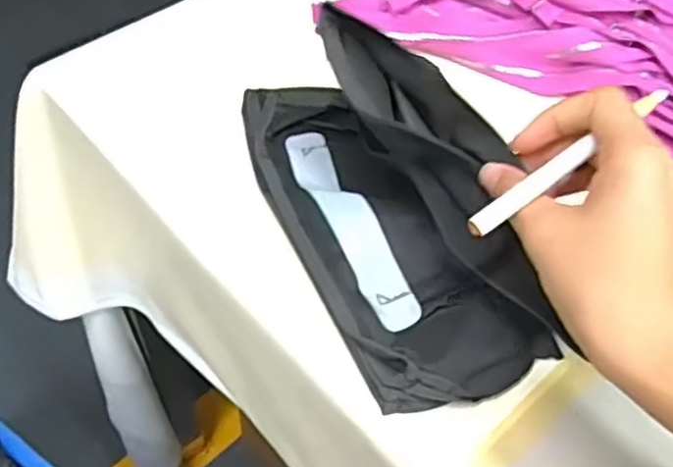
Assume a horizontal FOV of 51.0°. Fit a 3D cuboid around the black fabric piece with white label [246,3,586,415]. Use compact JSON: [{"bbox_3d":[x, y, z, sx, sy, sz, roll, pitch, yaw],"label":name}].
[{"bbox_3d":[0.026,-0.030,0.396,0.105,0.092,0.238,-19,58,-17],"label":"black fabric piece with white label"}]

